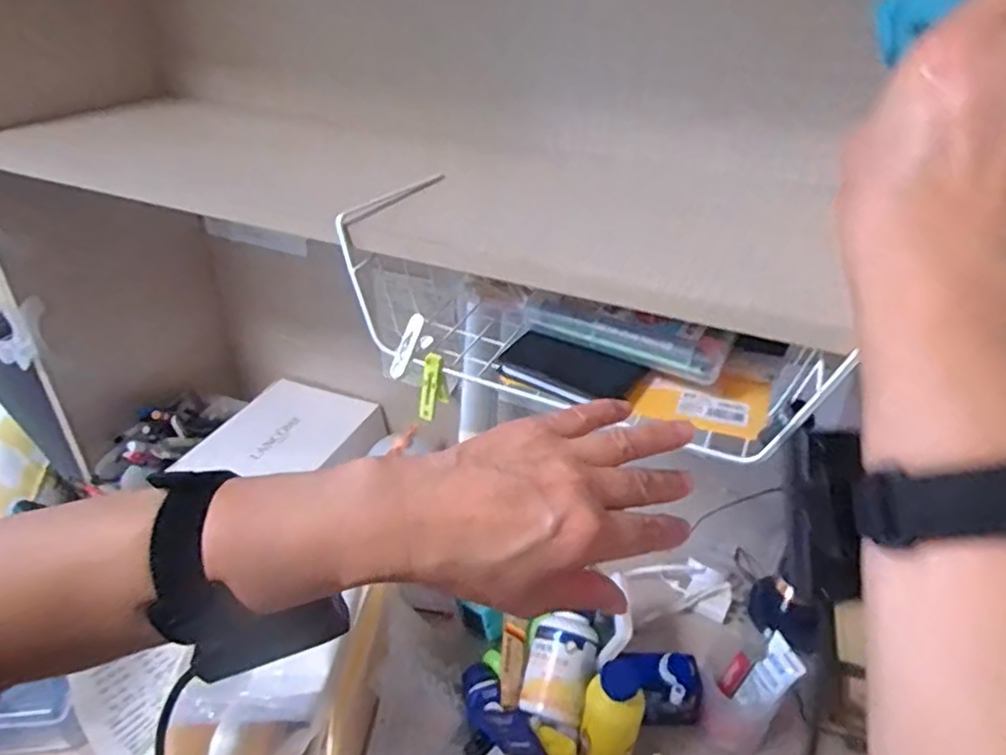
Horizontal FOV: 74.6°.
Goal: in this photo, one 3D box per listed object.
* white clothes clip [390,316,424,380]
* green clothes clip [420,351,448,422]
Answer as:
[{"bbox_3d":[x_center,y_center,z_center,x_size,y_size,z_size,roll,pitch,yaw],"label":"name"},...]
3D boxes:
[{"bbox_3d":[-0.078,-0.026,0.528,0.010,0.054,0.014,20,-5,27],"label":"white clothes clip"},{"bbox_3d":[-0.054,0.008,0.525,0.016,0.053,0.021,9,12,14],"label":"green clothes clip"}]

